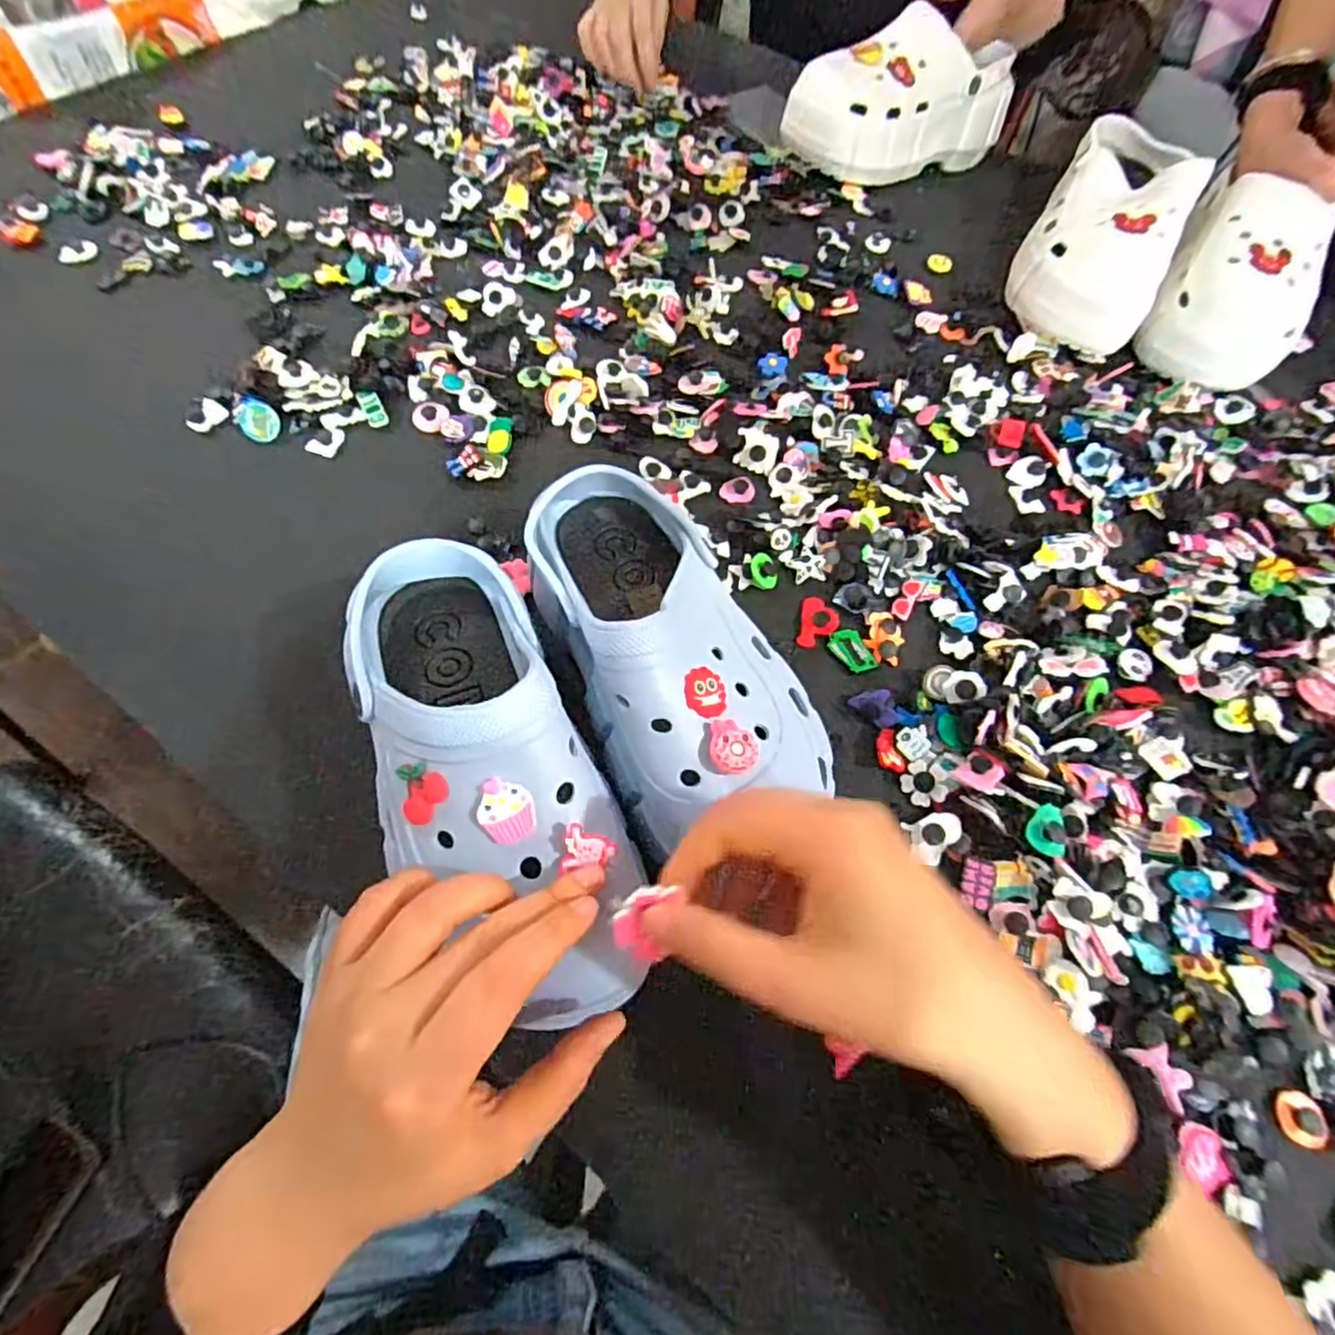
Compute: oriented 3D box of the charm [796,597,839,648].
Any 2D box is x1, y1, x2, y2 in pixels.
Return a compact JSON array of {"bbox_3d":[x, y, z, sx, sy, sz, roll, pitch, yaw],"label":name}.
[{"bbox_3d":[0.098,-0.029,0.419,0.024,0.006,0.034,12,63,2],"label":"charm"}]

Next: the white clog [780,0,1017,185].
[{"bbox_3d":[0.241,-0.574,0.659,0.228,0.109,0.097,-24,67,-15],"label":"white clog"}]

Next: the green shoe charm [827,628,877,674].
[{"bbox_3d":[0.118,-0.010,0.411,0.018,0.006,0.032,-31,69,-18],"label":"green shoe charm"}]

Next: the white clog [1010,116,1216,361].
[{"bbox_3d":[0.389,-0.382,0.576,0.118,0.094,0.213,30,65,11],"label":"white clog"}]

